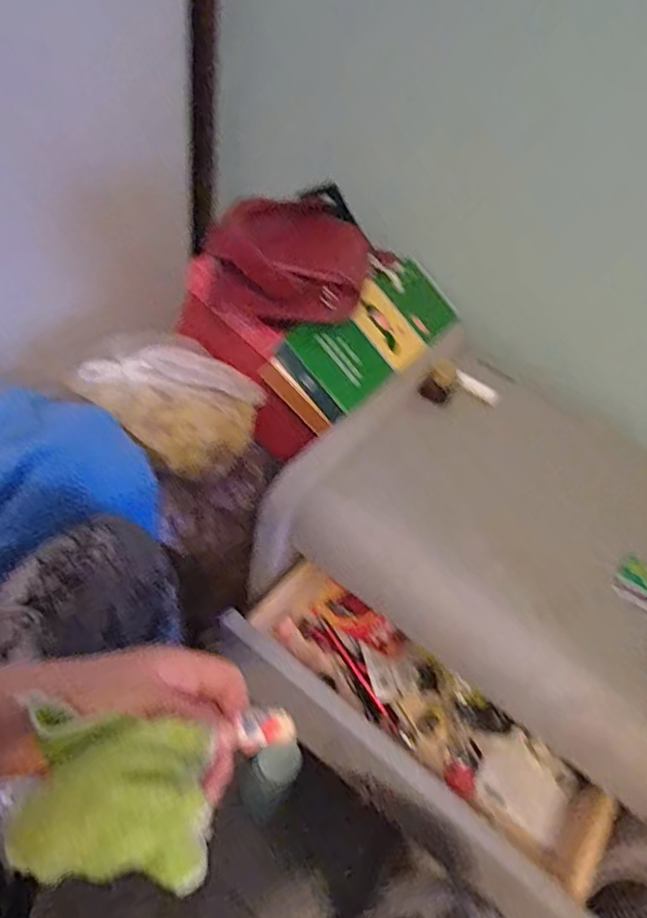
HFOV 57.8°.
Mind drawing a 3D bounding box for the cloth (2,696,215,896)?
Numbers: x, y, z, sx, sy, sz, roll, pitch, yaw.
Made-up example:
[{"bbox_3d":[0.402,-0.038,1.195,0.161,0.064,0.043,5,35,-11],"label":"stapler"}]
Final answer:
[{"bbox_3d":[-0.099,0.155,0.274,0.090,0.031,0.068,3,49,0],"label":"cloth"}]

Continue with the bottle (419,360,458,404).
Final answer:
[{"bbox_3d":[0.139,-0.091,0.703,0.031,0.026,0.053,29,51,13],"label":"bottle"}]

